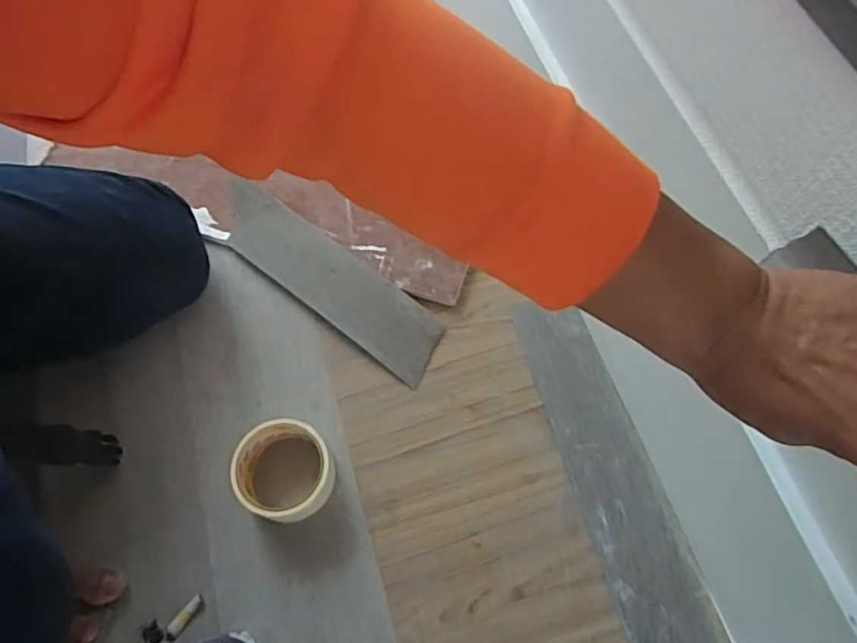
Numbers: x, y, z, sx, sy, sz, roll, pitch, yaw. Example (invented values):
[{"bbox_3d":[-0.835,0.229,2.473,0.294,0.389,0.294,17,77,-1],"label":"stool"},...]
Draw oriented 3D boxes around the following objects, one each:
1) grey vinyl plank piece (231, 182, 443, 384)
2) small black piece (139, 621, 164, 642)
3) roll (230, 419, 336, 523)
[{"bbox_3d":[-0.123,-0.055,0.689,0.326,0.007,0.081,37,77,14],"label":"grey vinyl plank piece"},{"bbox_3d":[-0.255,0.290,0.537,0.022,0.004,0.020,-1,66,2],"label":"small black piece"},{"bbox_3d":[-0.139,0.147,0.572,0.088,0.054,0.091,0,66,0],"label":"roll"}]

